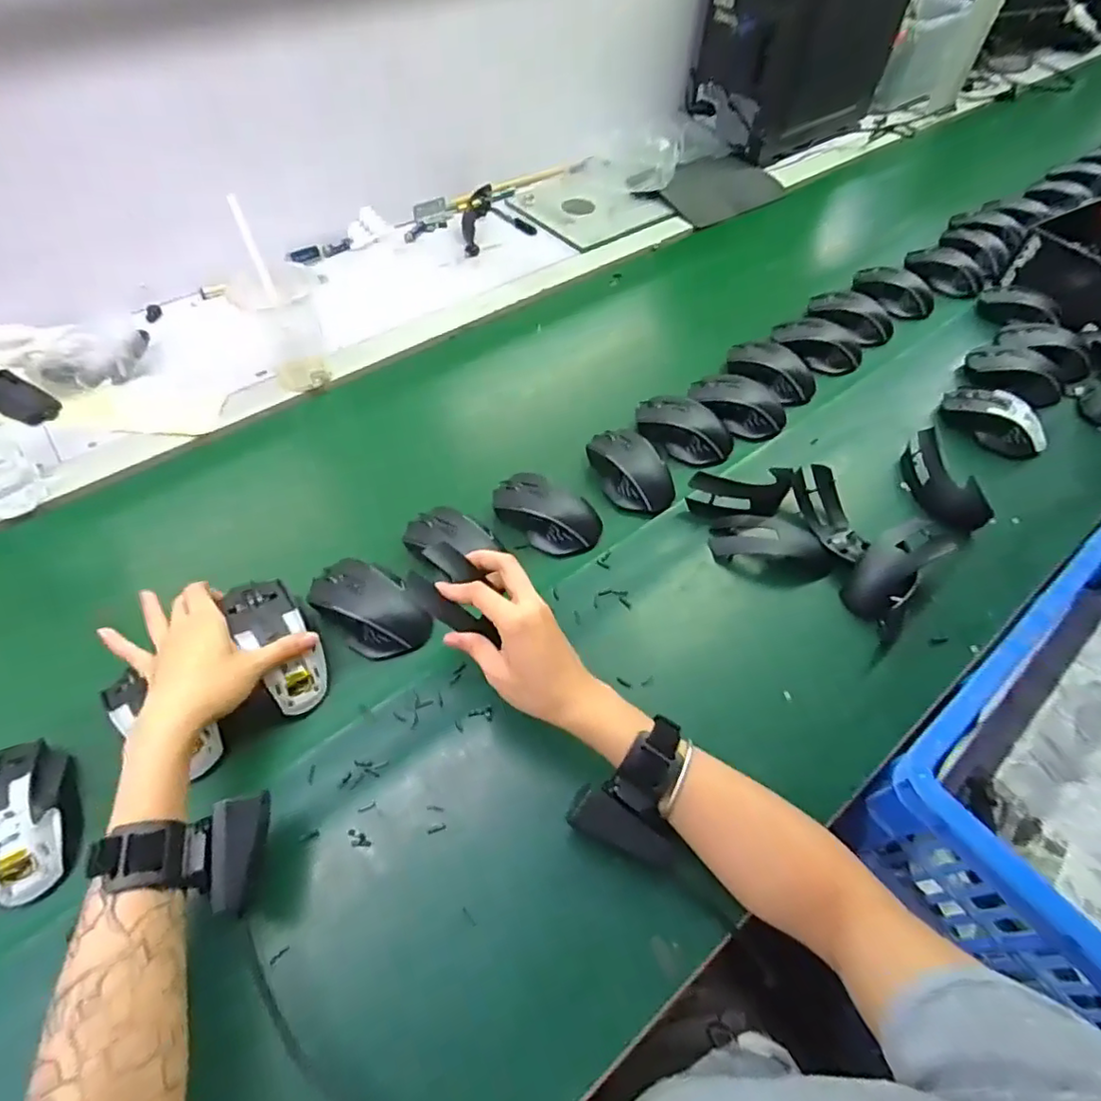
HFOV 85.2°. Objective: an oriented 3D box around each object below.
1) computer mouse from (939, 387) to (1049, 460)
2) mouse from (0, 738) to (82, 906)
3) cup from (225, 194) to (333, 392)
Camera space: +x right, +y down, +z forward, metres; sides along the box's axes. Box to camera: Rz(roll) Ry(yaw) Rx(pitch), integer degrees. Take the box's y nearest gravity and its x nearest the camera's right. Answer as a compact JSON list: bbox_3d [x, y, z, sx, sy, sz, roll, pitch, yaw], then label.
[{"bbox_3d":[0.525,-0.153,0.711,0.069,0.039,0.120,-34,64,-23],"label":"computer mouse"},{"bbox_3d":[-0.392,0.196,0.436,0.078,0.031,0.114,-31,62,-21],"label":"mouse"},{"bbox_3d":[-0.307,-0.281,0.685,0.086,0.167,0.095,-9,57,-9],"label":"cup"}]

